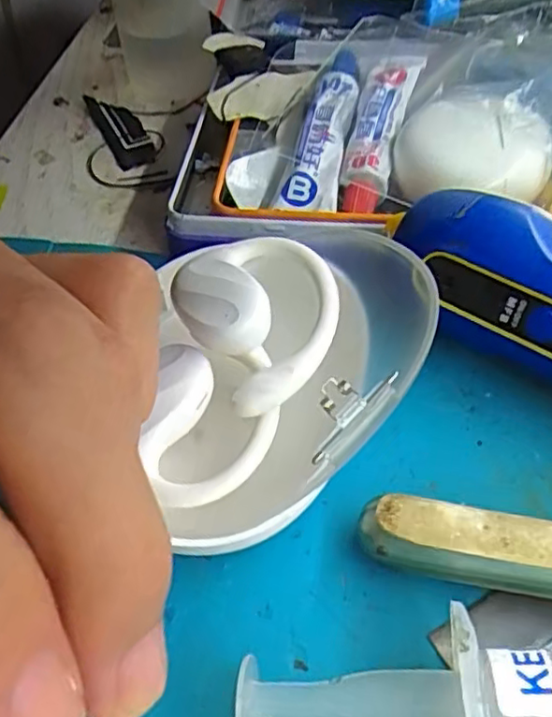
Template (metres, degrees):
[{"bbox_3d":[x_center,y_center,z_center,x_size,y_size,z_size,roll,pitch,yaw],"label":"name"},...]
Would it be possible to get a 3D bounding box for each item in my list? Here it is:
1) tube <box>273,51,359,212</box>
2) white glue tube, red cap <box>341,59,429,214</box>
[{"bbox_3d":[0.016,-0.074,0.213,0.018,0.009,0.068,12,71,12],"label":"tube"},{"bbox_3d":[0.033,-0.075,0.211,0.016,0.007,0.078,12,65,12],"label":"white glue tube, red cap"}]

